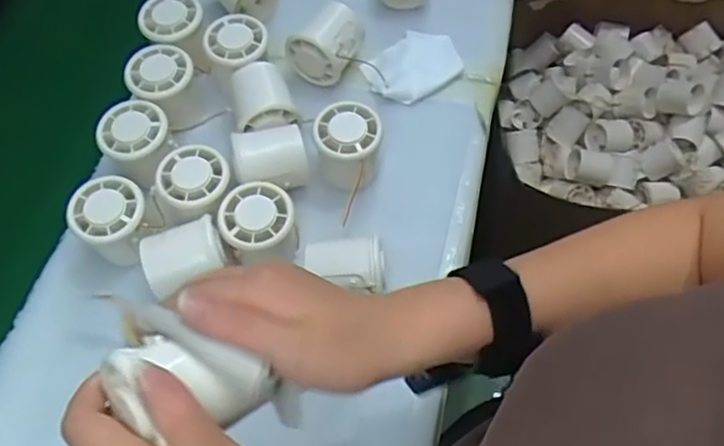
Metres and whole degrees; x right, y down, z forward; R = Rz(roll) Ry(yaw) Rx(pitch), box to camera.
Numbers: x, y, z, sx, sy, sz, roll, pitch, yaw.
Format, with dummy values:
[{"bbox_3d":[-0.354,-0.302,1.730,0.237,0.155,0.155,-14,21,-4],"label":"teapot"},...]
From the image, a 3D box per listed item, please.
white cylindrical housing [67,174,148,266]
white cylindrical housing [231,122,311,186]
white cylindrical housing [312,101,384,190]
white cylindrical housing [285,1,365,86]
[{"bbox_3d":[-0.193,0.000,0.504,0.054,0.051,0.054,-1,63,1],"label":"white cylindrical housing"},{"bbox_3d":[-0.075,-0.050,0.530,0.058,0.048,0.051,-11,64,-4],"label":"white cylindrical housing"},{"bbox_3d":[-0.011,-0.060,0.532,0.054,0.053,0.058,-8,63,-3],"label":"white cylindrical housing"},{"bbox_3d":[-0.032,-0.166,0.584,0.058,0.048,0.062,25,66,13],"label":"white cylindrical housing"}]

